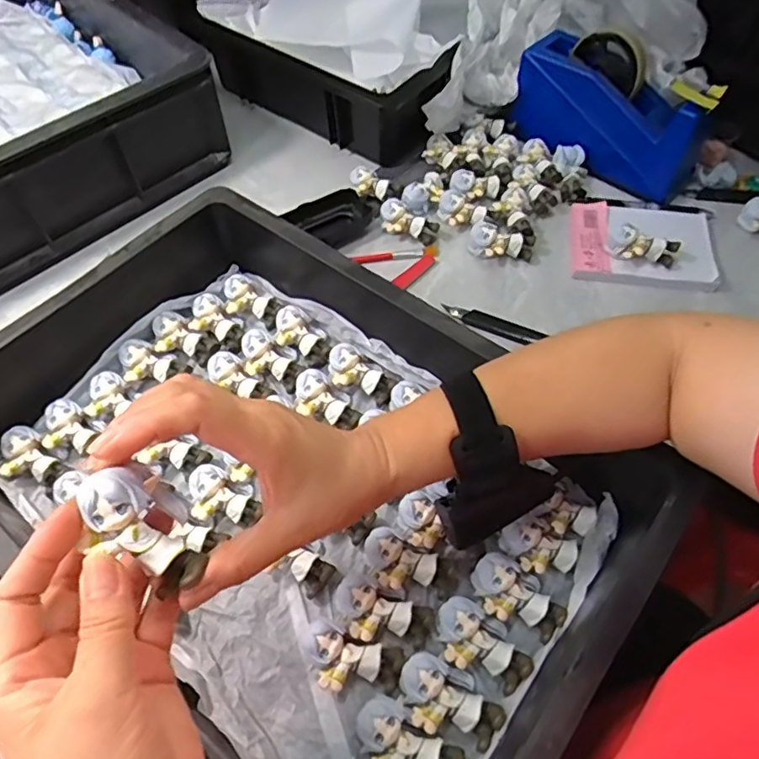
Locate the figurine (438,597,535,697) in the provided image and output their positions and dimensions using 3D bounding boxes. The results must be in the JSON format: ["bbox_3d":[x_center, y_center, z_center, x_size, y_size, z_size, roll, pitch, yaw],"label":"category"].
[{"bbox_3d":[0.066,0.170,0.372,0.063,0.024,0.038,28,61,17],"label":"figurine"}]

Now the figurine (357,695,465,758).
[{"bbox_3d":[0.015,0.218,0.343,0.063,0.024,0.038,31,62,19],"label":"figurine"}]

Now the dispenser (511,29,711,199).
[{"bbox_3d":[0.245,-0.289,0.625,0.202,0.109,0.070,34,63,20],"label":"dispenser"}]

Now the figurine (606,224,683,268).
[{"bbox_3d":[0.257,-0.129,0.570,0.066,0.025,0.029,17,58,11],"label":"figurine"}]

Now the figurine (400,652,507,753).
[{"bbox_3d":[0.044,0.196,0.357,0.064,0.024,0.038,17,59,11],"label":"figurine"}]

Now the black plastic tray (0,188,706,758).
[{"bbox_3d":[-0.074,0.058,0.415,0.472,0.096,0.312,34,63,21],"label":"black plastic tray"}]

